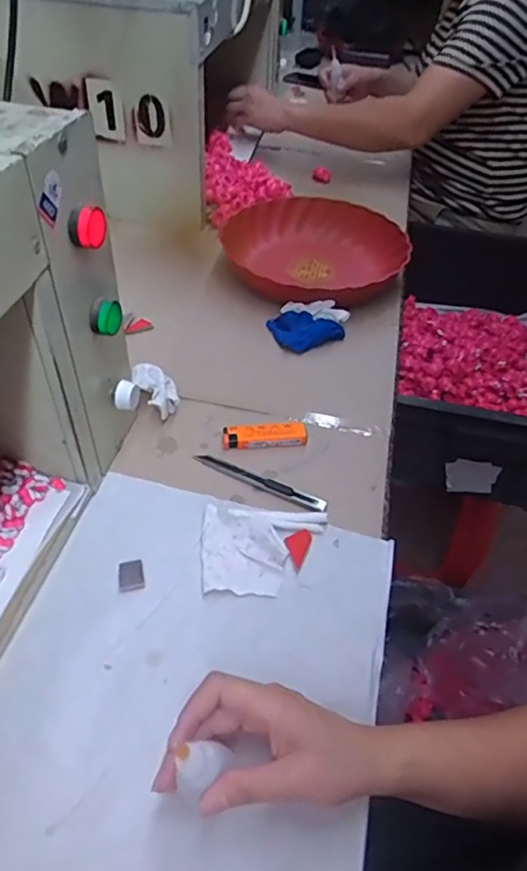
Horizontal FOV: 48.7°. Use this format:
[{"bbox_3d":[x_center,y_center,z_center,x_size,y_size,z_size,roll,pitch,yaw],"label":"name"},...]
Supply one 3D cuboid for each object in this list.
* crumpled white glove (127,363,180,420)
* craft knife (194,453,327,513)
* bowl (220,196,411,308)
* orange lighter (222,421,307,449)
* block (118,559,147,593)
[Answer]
[{"bbox_3d":[-0.108,-0.046,0.582,0.043,0.040,0.055,-9,47,-12],"label":"crumpled white glove"},{"bbox_3d":[-0.004,0.040,0.529,0.132,0.009,0.013,23,48,18],"label":"craft knife"},{"bbox_3d":[0.065,-0.234,0.776,0.228,0.061,0.216,20,48,15],"label":"bowl"},{"bbox_3d":[0.002,-0.001,0.564,0.080,0.015,0.022,-2,46,-6],"label":"orange lighter"},{"bbox_3d":[-0.104,0.110,0.457,0.020,0.004,0.025,-8,47,-12],"label":"block"}]

